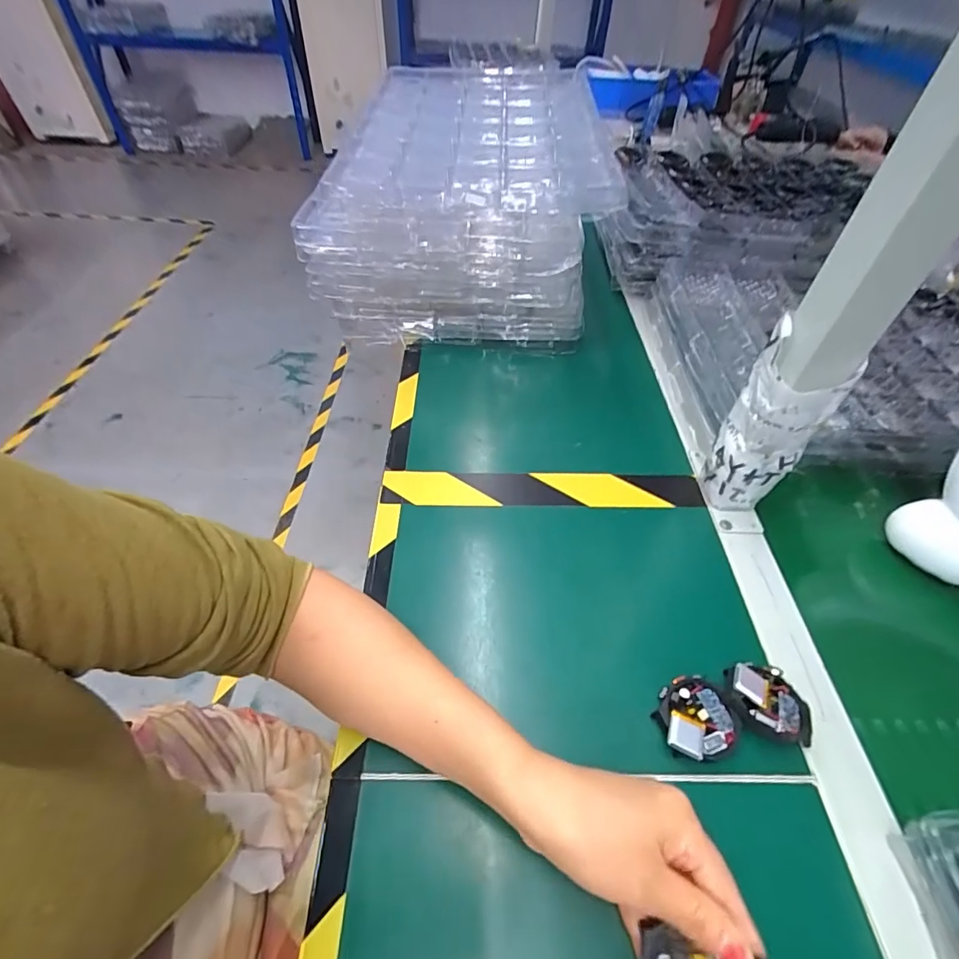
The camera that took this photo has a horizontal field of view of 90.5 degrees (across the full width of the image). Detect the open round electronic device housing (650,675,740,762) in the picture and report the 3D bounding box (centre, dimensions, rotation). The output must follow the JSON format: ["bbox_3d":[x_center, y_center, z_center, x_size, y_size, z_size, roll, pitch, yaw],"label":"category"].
[{"bbox_3d":[0.140,0.155,0.308,0.051,0.015,0.048,1,49,-2],"label":"open round electronic device housing"}]

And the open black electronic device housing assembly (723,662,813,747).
[{"bbox_3d":[0.191,0.146,0.314,0.051,0.017,0.044,15,50,10],"label":"open black electronic device housing assembly"}]

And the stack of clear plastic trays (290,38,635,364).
[{"bbox_3d":[-0.021,-0.401,0.661,0.330,0.182,0.497,2,49,-1],"label":"stack of clear plastic trays"}]

